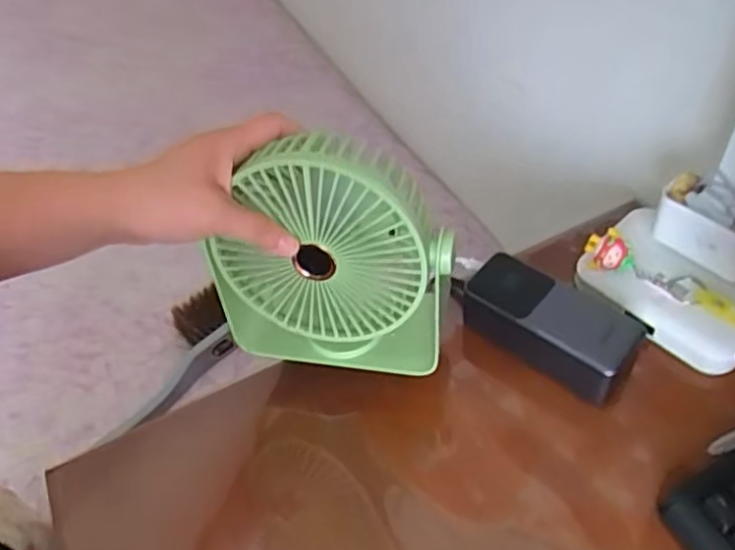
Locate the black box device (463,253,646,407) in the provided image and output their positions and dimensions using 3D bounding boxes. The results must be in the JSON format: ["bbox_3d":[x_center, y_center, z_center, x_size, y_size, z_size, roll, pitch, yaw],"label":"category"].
[{"bbox_3d":[0.133,0.040,0.495,0.136,0.052,0.061,32,60,29],"label":"black box device"}]

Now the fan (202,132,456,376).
[{"bbox_3d":[-0.026,-0.009,0.439,0.161,0.171,0.053,7,50,13],"label":"fan"}]

